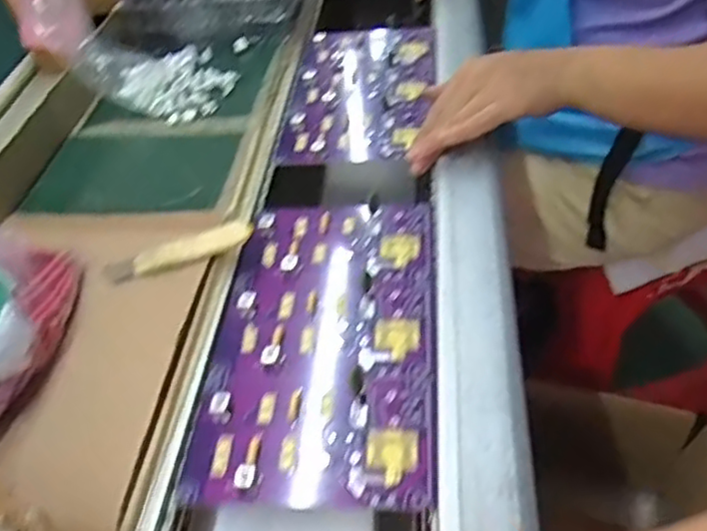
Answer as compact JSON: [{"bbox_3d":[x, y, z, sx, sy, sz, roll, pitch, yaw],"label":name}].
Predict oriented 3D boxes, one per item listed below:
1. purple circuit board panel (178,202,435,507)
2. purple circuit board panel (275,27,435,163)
[{"bbox_3d":[-0.017,0.039,0.445,0.135,0.014,0.242,0,43,7],"label":"purple circuit board panel"},{"bbox_3d":[0.010,-0.179,0.674,0.136,0.022,0.254,0,43,6],"label":"purple circuit board panel"}]

